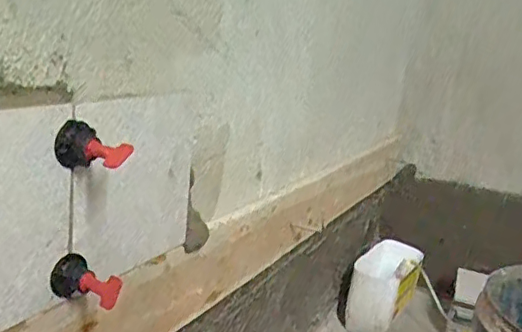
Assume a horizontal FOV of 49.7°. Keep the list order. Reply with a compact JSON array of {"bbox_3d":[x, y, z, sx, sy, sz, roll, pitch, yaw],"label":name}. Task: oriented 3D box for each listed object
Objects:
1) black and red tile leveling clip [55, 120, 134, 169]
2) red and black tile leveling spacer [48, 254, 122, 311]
[{"bbox_3d":[-0.114,-0.011,0.387,0.047,0.030,0.027,16,16,31],"label":"black and red tile leveling clip"},{"bbox_3d":[-0.126,0.086,0.406,0.049,0.028,0.029,18,17,36],"label":"red and black tile leveling spacer"}]

